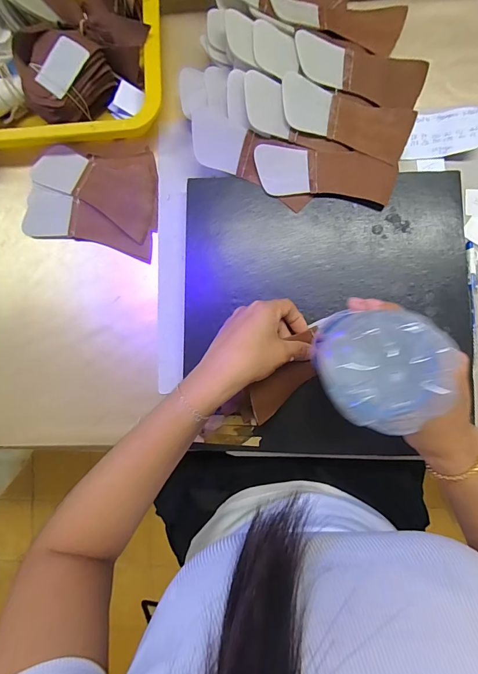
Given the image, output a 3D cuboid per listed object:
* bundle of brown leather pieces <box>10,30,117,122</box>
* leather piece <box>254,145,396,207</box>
[{"bbox_3d":[-0.203,-0.295,0.397,0.082,0.062,0.094,43,90,4],"label":"bundle of brown leather pieces"},{"bbox_3d":[0.094,-0.178,0.381,0.151,0.008,0.053,7,88,4],"label":"leather piece"}]

